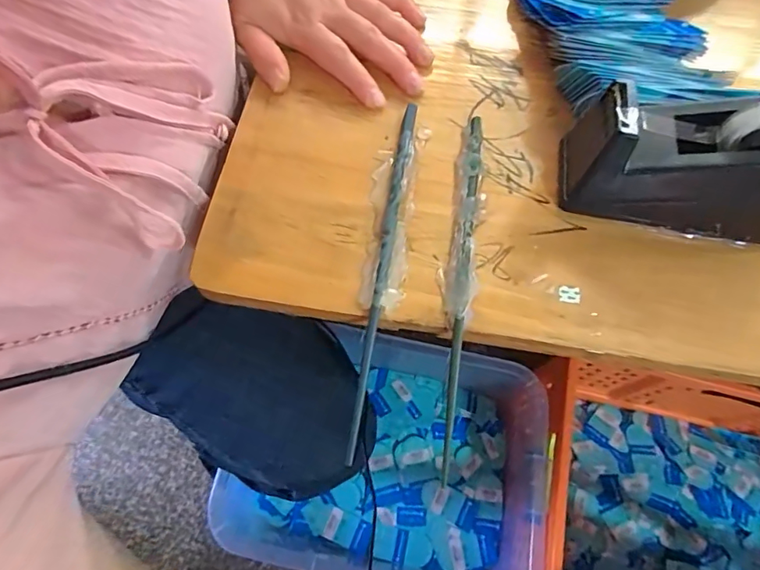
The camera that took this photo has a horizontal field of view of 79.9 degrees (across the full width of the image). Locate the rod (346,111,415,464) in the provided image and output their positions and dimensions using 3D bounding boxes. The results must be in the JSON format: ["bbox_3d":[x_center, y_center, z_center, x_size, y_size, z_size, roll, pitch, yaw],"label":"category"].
[{"bbox_3d":[0.003,-0.018,0.278,0.008,0.009,0.236,9,67,2],"label":"rod"}]

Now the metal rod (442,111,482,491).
[{"bbox_3d":[0.050,-0.008,0.275,0.009,0.011,0.232,9,67,2],"label":"metal rod"}]

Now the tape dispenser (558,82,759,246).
[{"bbox_3d":[0.196,-0.076,0.274,0.157,0.078,0.066,12,67,4],"label":"tape dispenser"}]

